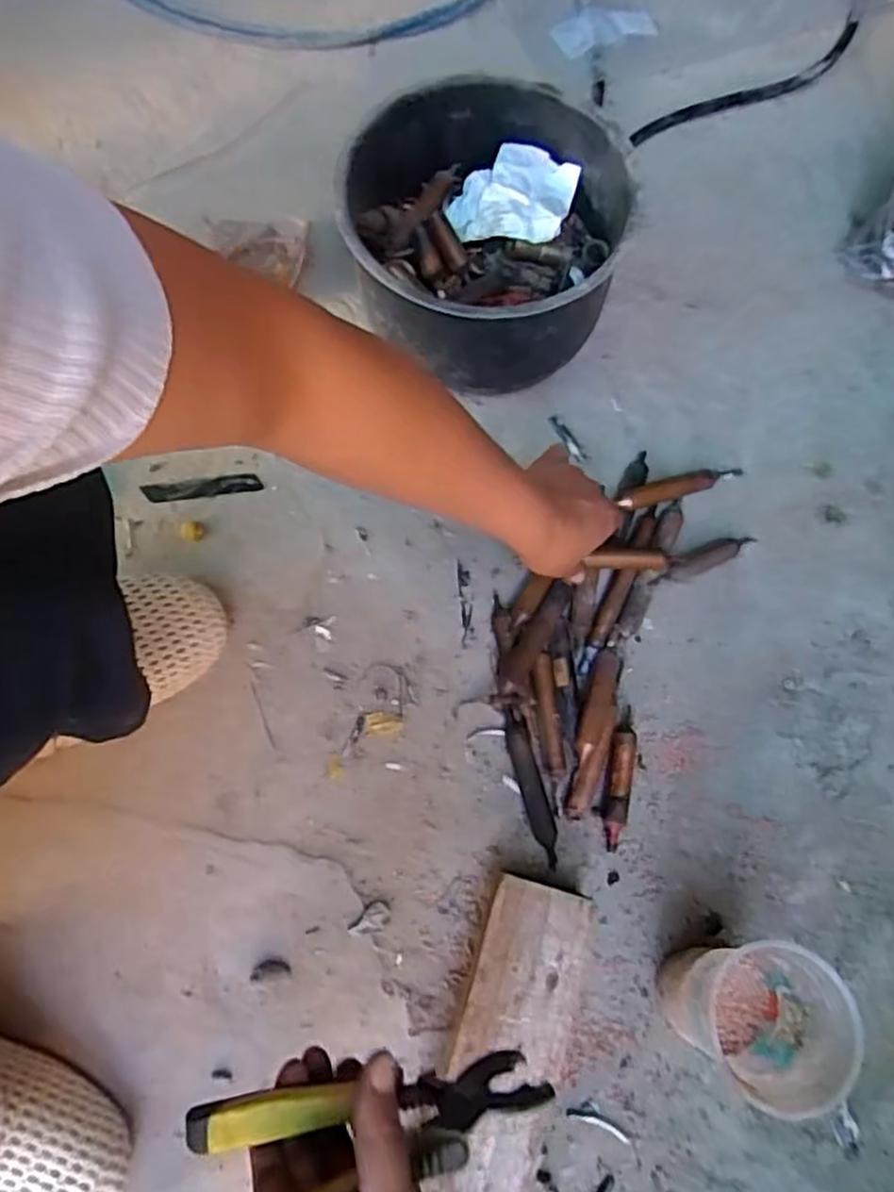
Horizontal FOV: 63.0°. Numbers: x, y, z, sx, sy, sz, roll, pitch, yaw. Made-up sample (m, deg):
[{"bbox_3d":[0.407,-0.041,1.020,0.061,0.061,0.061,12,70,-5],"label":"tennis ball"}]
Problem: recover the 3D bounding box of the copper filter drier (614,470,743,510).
[{"bbox_3d":[0.204,-0.095,0.630,0.117,0.017,0.018,-16,76,-18],"label":"copper filter drier"}]

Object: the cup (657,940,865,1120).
[{"bbox_3d":[0.196,0.269,0.480,0.089,0.134,0.088,38,76,7],"label":"cup"}]

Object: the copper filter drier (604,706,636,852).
[{"bbox_3d":[0.137,0.144,0.576,0.020,0.021,0.109,8,76,2],"label":"copper filter drier"}]

